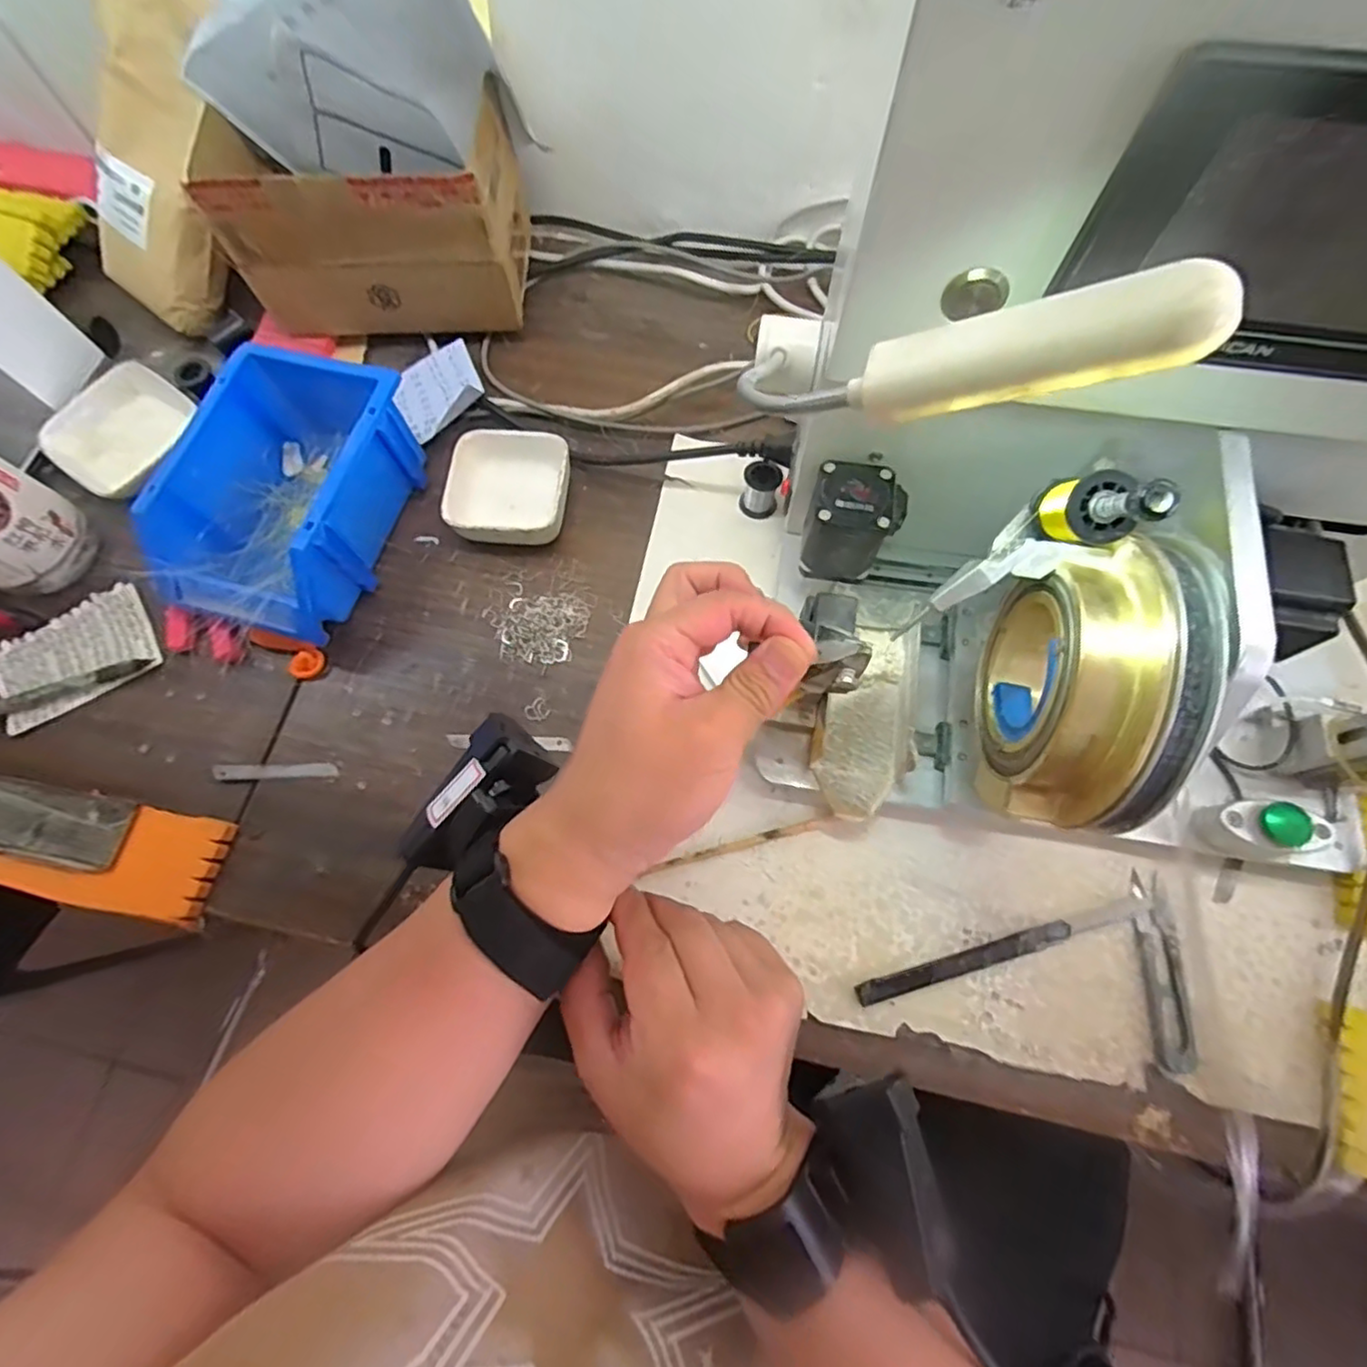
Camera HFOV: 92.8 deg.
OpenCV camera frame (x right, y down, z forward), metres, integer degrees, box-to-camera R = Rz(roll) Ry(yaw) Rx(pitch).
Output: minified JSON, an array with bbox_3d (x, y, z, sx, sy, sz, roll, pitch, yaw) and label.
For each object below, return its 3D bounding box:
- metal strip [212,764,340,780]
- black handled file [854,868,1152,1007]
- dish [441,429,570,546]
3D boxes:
[{"bbox_3d":[-0.267,0.058,0.427,0.079,0.005,0.010,-2,70,2],"label":"metal strip"},{"bbox_3d":[0.187,0.151,0.373,0.182,0.010,0.018,-19,71,-4],"label":"black handled file"},{"bbox_3d":[-0.126,-0.140,0.472,0.085,0.032,0.084,6,71,5],"label":"dish"}]

